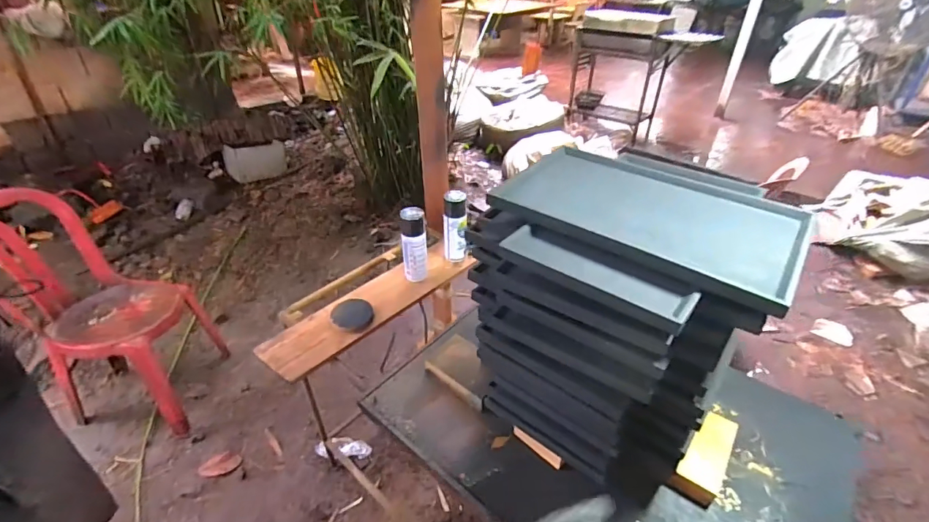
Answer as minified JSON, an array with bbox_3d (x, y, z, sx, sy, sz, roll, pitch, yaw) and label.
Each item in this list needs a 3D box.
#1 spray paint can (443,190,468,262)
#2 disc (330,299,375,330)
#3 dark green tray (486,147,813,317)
[{"bbox_3d":[-0.027,-0.096,1.251,0.072,0.210,0.054,-2,35,-4],"label":"spray paint can"},{"bbox_3d":[-0.286,0.132,1.128,0.103,0.018,0.112,-4,35,-7],"label":"disc"},{"bbox_3d":[0.265,-0.081,0.634,0.386,0.027,0.256,27,42,32],"label":"dark green tray"}]

